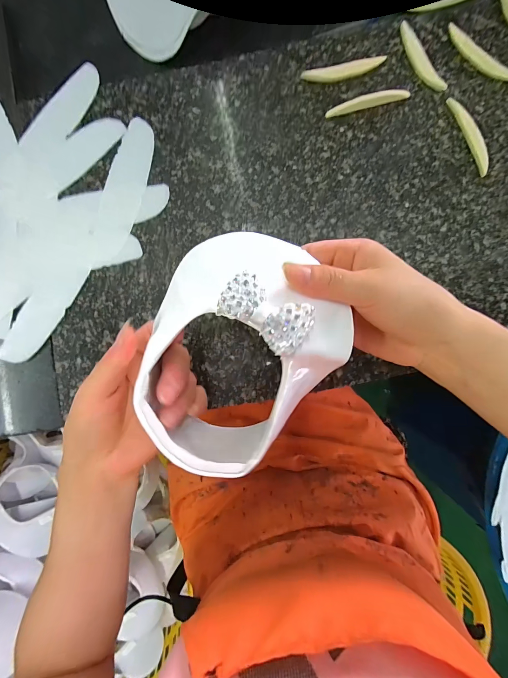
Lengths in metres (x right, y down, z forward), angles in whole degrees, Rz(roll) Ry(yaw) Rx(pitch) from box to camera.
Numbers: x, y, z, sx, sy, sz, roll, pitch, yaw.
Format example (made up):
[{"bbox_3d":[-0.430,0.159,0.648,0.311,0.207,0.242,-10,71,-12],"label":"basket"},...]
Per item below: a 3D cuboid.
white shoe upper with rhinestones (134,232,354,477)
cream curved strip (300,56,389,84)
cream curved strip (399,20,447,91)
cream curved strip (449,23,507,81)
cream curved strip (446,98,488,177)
[{"bbox_3d":[-0.015,0.004,0.203,0.121,0.044,0.155,42,91,3],"label":"white shoe upper with rhinestones"},{"bbox_3d":[0.088,-0.263,0.296,0.079,0.004,0.017,-13,88,3],"label":"cream curved strip"},{"bbox_3d":[0.161,-0.273,0.294,0.015,0.004,0.076,-28,87,2],"label":"cream curved strip"},{"bbox_3d":[0.217,-0.271,0.288,0.081,0.004,0.018,45,91,3],"label":"cream curved strip"},{"bbox_3d":[0.207,-0.195,0.287,0.013,0.006,0.080,-22,87,2],"label":"cream curved strip"}]

